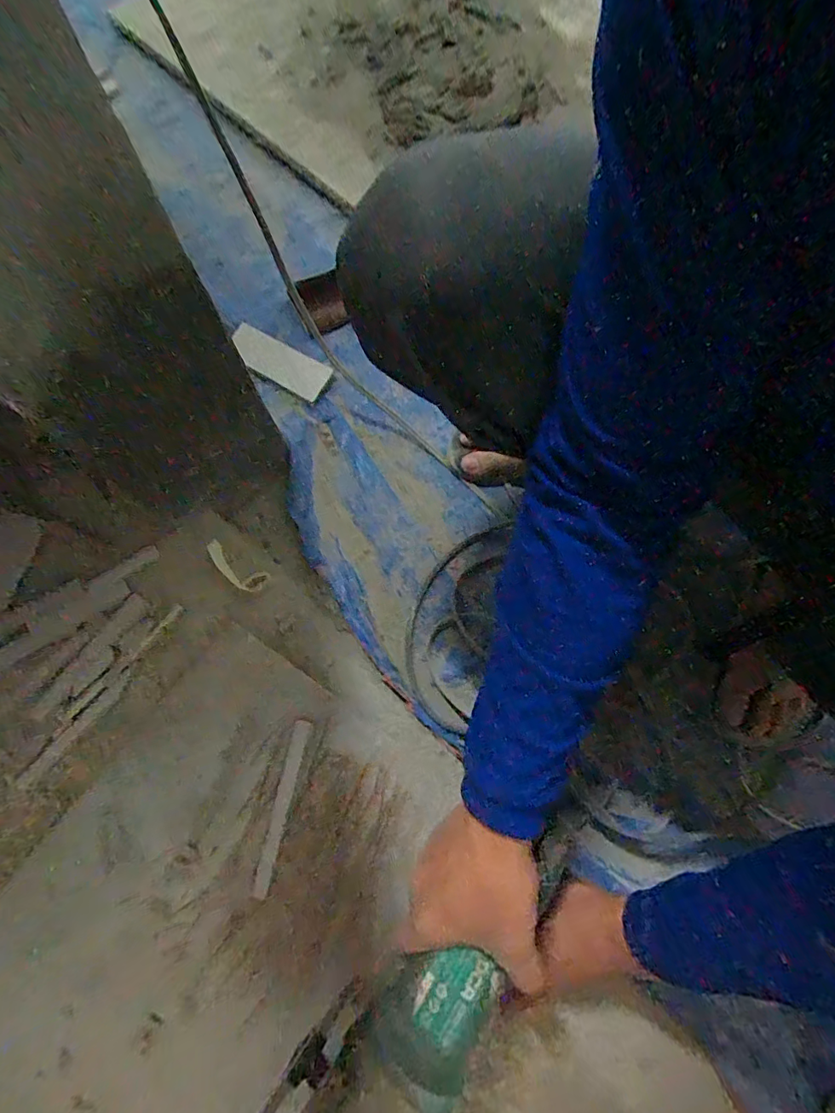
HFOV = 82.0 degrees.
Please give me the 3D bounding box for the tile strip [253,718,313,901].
[{"bbox_3d":[-0.123,0.228,0.441,0.016,0.008,0.149,12,74,4],"label":"tile strip"}]

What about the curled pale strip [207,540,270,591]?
[{"bbox_3d":[-0.199,0.011,0.526,0.071,0.006,0.031,40,77,-7],"label":"curled pale strip"}]

